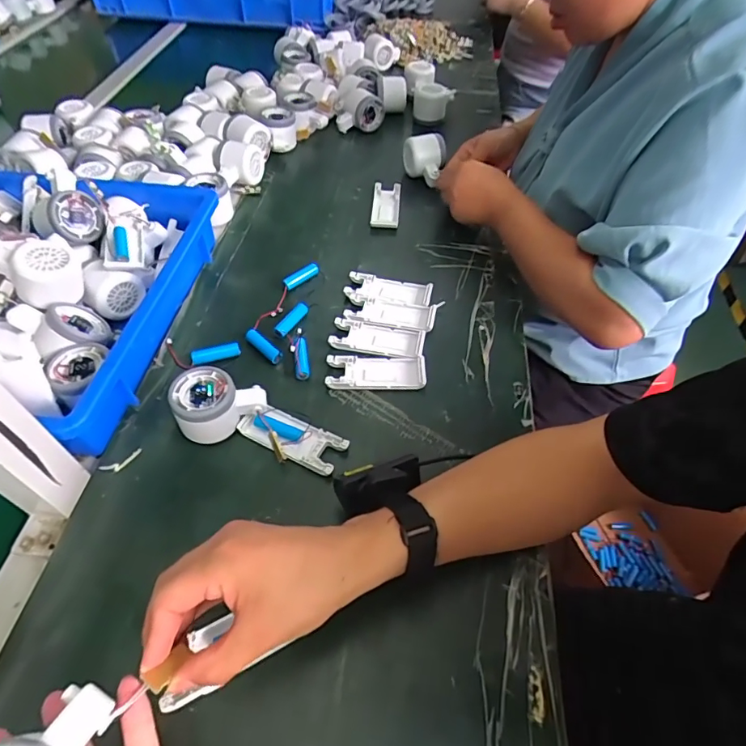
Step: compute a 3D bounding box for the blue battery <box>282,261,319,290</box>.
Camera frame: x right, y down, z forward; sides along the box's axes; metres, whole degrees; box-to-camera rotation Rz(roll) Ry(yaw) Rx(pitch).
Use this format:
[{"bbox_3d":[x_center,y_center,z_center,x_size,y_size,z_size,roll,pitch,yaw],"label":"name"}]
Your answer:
[{"bbox_3d":[-0.089,-0.122,0.600,0.052,0.015,0.015,-32,59,-23],"label":"blue battery"}]

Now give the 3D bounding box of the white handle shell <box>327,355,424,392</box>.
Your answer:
[{"bbox_3d":[0.003,-0.002,0.507,0.102,0.008,0.042,2,52,1],"label":"white handle shell"}]

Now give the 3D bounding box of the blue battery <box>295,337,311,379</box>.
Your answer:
[{"bbox_3d":[-0.075,-0.016,0.505,0.015,0.013,0.044,-2,86,-2],"label":"blue battery"}]

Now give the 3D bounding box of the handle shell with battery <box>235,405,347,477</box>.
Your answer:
[{"bbox_3d":[-0.077,0.062,0.457,0.101,0.020,0.043,24,56,17],"label":"handle shell with battery"}]

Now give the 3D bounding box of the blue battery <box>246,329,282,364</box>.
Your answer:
[{"bbox_3d":[-0.119,-0.030,0.527,0.050,0.016,0.014,35,60,23],"label":"blue battery"}]

